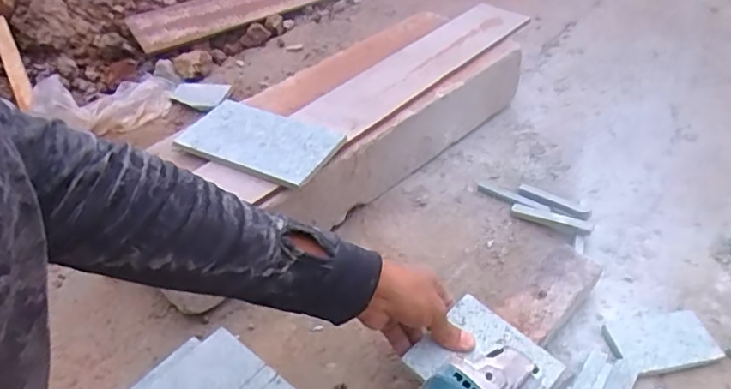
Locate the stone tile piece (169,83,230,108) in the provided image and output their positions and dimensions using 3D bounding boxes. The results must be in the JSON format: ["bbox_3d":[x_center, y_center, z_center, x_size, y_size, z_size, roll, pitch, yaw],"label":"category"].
[{"bbox_3d":[-0.287,-0.171,0.971,0.094,0.012,0.066,10,42,14],"label":"stone tile piece"}]

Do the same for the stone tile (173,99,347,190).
[{"bbox_3d":[-0.130,-0.063,0.664,0.188,0.013,0.110,17,44,26],"label":"stone tile"}]

